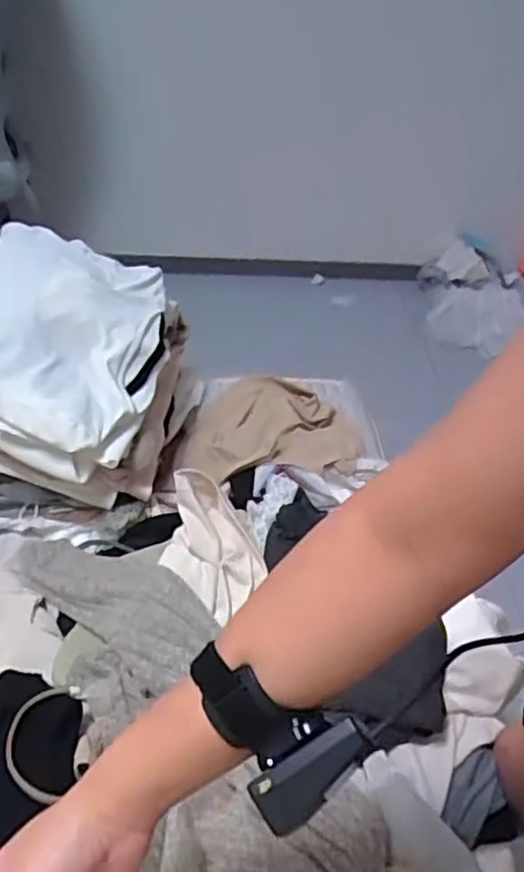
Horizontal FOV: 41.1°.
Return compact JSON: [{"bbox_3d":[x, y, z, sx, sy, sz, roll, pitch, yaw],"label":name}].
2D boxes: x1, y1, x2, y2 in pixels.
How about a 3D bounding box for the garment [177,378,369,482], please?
[{"bbox_3d":[0.010,-0.033,1.128,0.287,0.047,0.244,-3,45,-9],"label":"garment"}]

